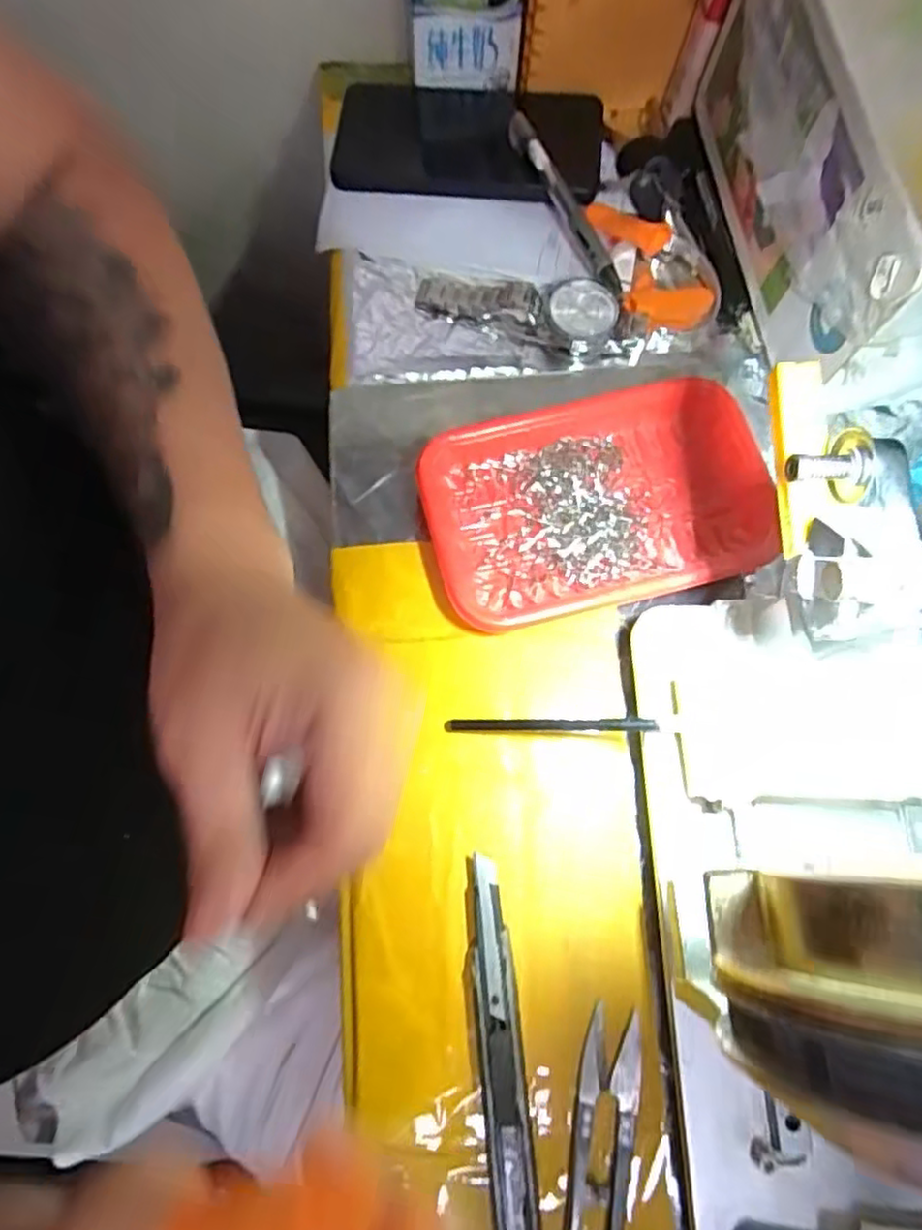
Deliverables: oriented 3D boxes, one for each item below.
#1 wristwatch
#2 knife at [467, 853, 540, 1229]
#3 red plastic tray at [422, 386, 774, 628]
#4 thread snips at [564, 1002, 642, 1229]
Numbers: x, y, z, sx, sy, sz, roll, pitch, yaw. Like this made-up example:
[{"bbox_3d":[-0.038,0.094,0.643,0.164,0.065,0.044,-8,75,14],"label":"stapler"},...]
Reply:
[{"bbox_3d":[0.041,-0.182,0.388,0.131,0.018,0.035,14,73,4],"label":"wristwatch"},{"bbox_3d":[0.016,0.179,0.258,0.016,0.006,0.158,-6,73,-2],"label":"knife"},{"bbox_3d":[0.070,-0.056,0.334,0.170,0.021,0.108,-15,71,-4],"label":"red plastic tray"},{"bbox_3d":[0.053,0.209,0.254,0.023,0.007,0.101,11,73,3],"label":"thread snips"}]

